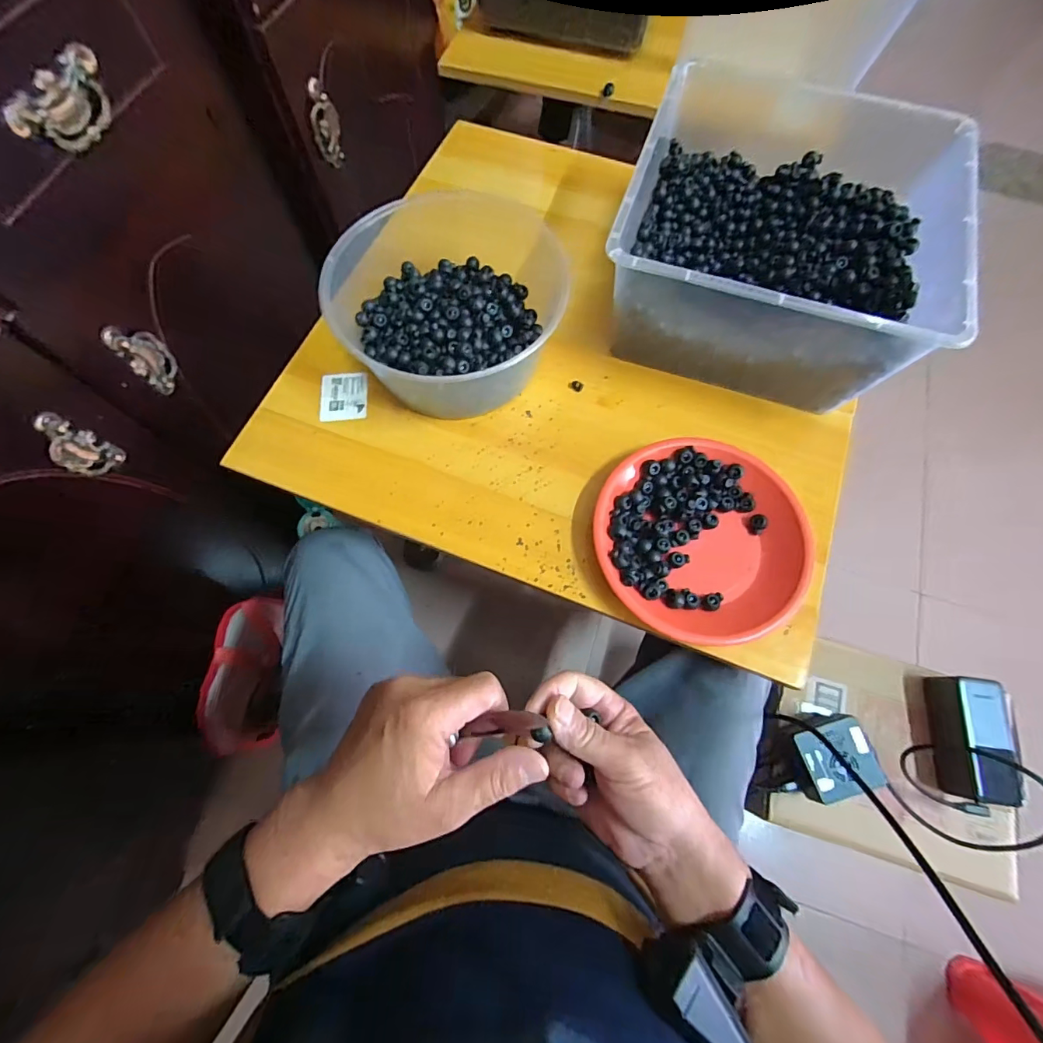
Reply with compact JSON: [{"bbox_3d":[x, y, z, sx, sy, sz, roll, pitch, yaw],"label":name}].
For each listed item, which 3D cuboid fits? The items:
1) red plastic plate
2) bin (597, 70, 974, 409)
[{"bbox_3d":[0.167,0.017,0.453,0.189,0.040,0.189,0,70,-1],"label":"red plastic plate"},{"bbox_3d":[0.258,-0.282,0.495,0.301,0.133,0.274,20,71,6],"label":"bin"}]

